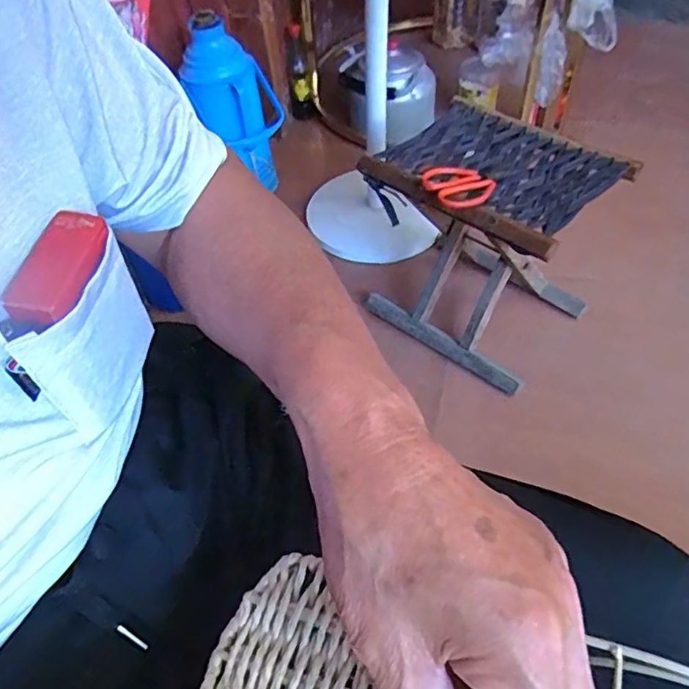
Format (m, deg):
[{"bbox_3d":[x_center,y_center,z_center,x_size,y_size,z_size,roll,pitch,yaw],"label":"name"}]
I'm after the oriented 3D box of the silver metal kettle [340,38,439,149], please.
[{"bbox_3d":[0.101,-0.605,1.358,0.220,0.177,0.192,-1,50,5],"label":"silver metal kettle"}]

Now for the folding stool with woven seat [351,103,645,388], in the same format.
[{"bbox_3d":[0.227,-0.169,0.933,0.316,0.300,0.241,30,58,29],"label":"folding stool with woven seat"}]

